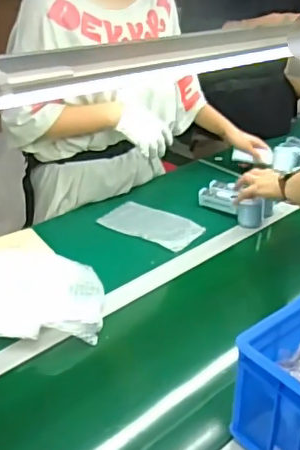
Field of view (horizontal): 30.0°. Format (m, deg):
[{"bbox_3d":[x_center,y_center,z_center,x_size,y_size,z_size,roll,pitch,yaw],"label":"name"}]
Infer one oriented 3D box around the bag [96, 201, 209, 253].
[{"bbox_3d":[0.003,0.000,1.200,0.217,0.008,0.108,19,40,34],"label":"bag"}]

